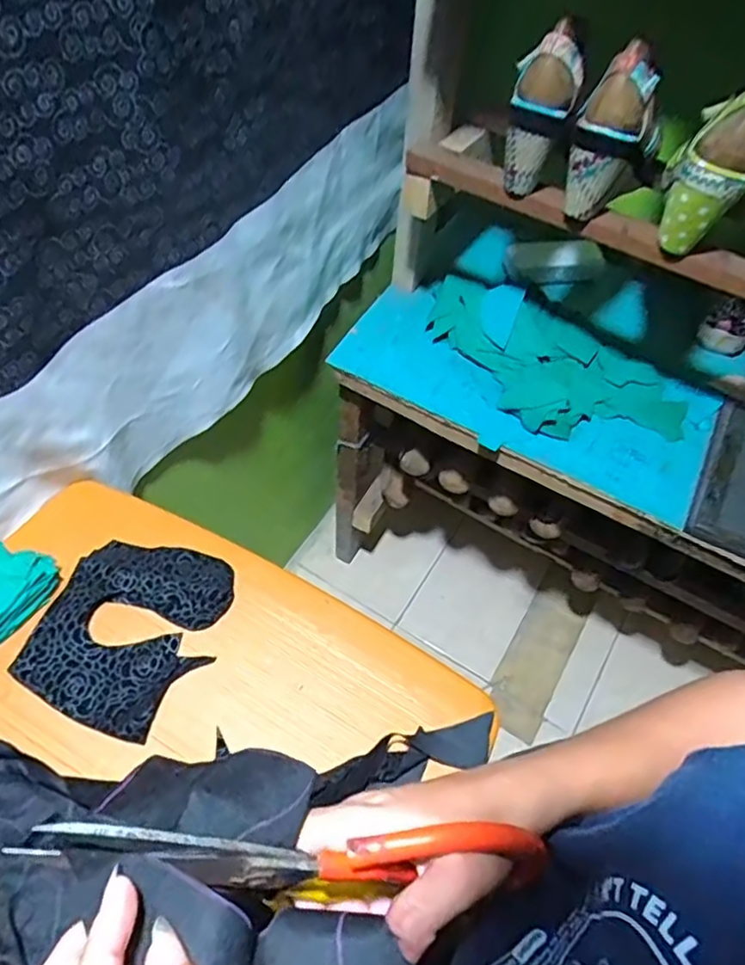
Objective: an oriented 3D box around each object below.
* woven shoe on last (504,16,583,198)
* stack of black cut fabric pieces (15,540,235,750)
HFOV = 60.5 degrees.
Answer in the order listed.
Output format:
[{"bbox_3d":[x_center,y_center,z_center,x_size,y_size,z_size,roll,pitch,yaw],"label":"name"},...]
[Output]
[{"bbox_3d":[0.153,-0.339,0.590,0.055,0.160,0.066,14,56,4],"label":"woven shoe on last"},{"bbox_3d":[-0.208,0.122,0.545,0.138,0.008,0.159,18,56,7],"label":"stack of black cut fabric pieces"}]

